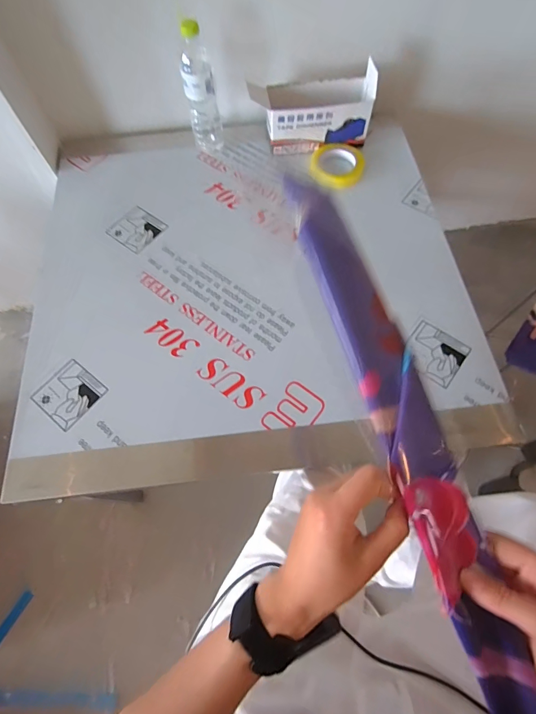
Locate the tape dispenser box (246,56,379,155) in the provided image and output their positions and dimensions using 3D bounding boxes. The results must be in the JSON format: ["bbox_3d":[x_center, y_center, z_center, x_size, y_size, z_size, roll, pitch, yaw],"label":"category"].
[{"bbox_3d":[0.093,-0.517,0.797,0.251,0.127,0.093,-7,66,-2],"label":"tape dispenser box"}]

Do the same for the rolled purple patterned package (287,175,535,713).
[{"bbox_3d":[0.114,0.071,0.280,0.052,0.024,0.449,-19,83,-10],"label":"rolled purple patterned package"}]

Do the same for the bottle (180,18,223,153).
[{"bbox_3d":[-0.132,-0.526,0.735,0.061,0.217,0.064,-7,66,-2],"label":"bottle"}]

